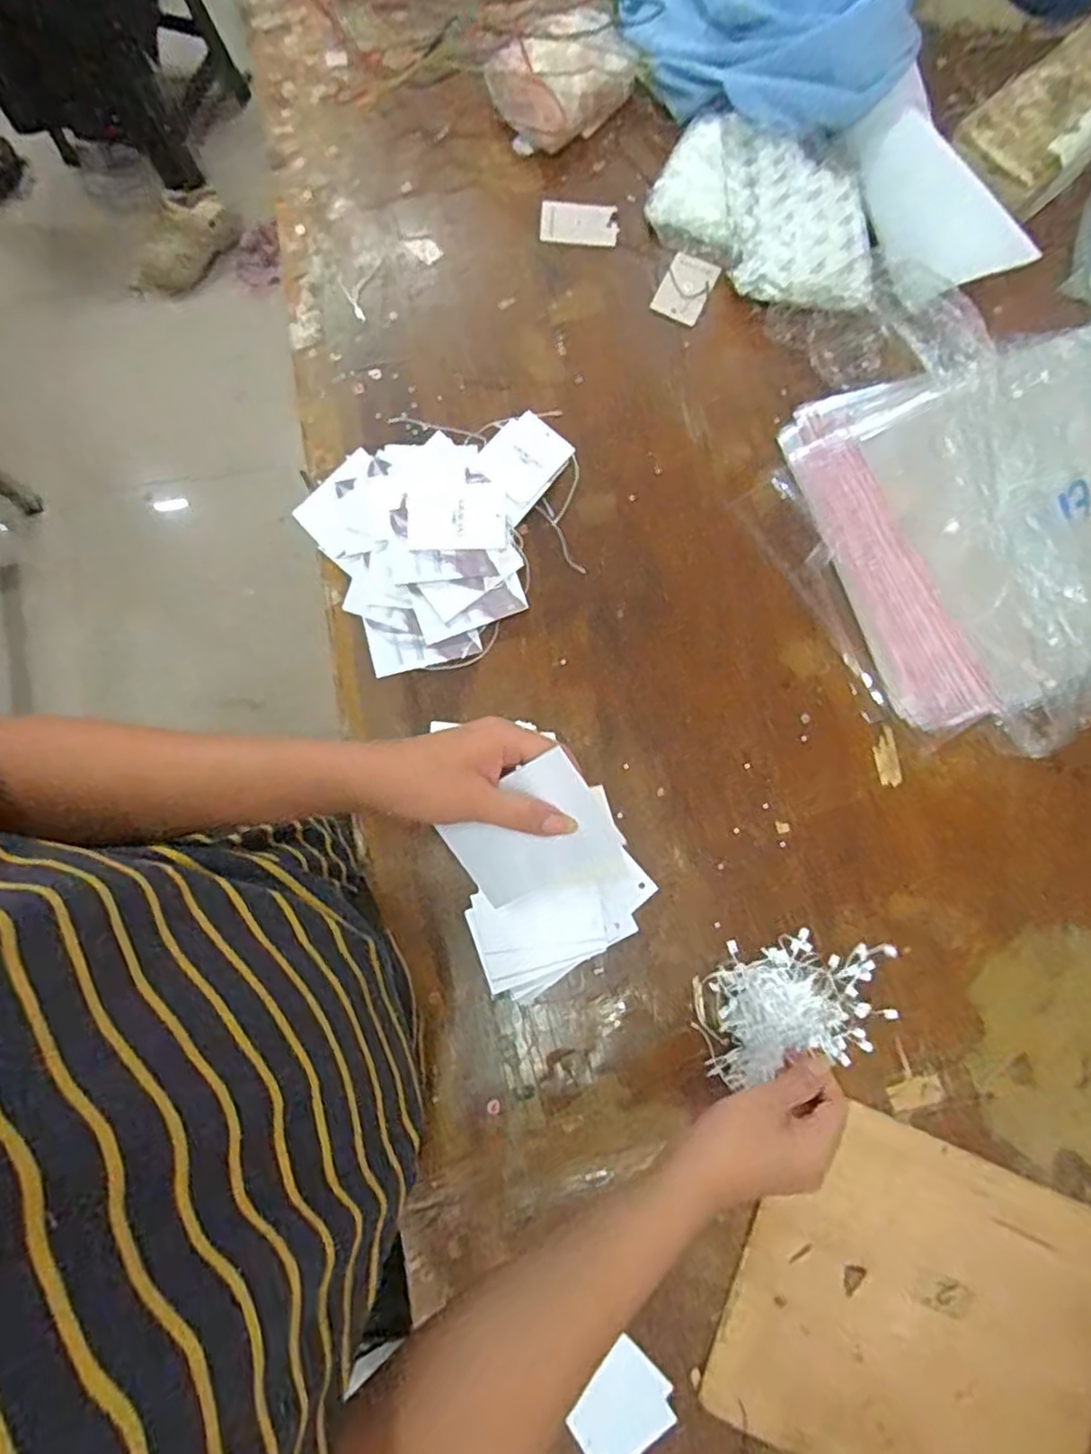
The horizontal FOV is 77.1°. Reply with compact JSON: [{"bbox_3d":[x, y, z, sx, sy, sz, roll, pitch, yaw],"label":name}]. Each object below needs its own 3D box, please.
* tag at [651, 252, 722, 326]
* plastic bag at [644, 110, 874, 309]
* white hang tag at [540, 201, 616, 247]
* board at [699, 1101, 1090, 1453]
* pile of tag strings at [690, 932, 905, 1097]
[{"bbox_3d":[0.148,-0.461,0.721,0.049,0.005,0.075,26,82,-2],"label":"tag"},{"bbox_3d":[0.231,-0.527,0.709,0.268,0.054,0.156,42,81,7],"label":"plastic bag"},{"bbox_3d":[0.035,-0.537,0.730,0.080,0.005,0.046,0,88,-7],"label":"white hang tag"},{"bbox_3d":[0.297,0.461,0.535,0.284,0.009,0.244,23,79,4],"label":"board"},{"bbox_3d":[0.210,0.229,0.569,0.168,0.025,0.103,-9,79,-2],"label":"pile of tag strings"}]

